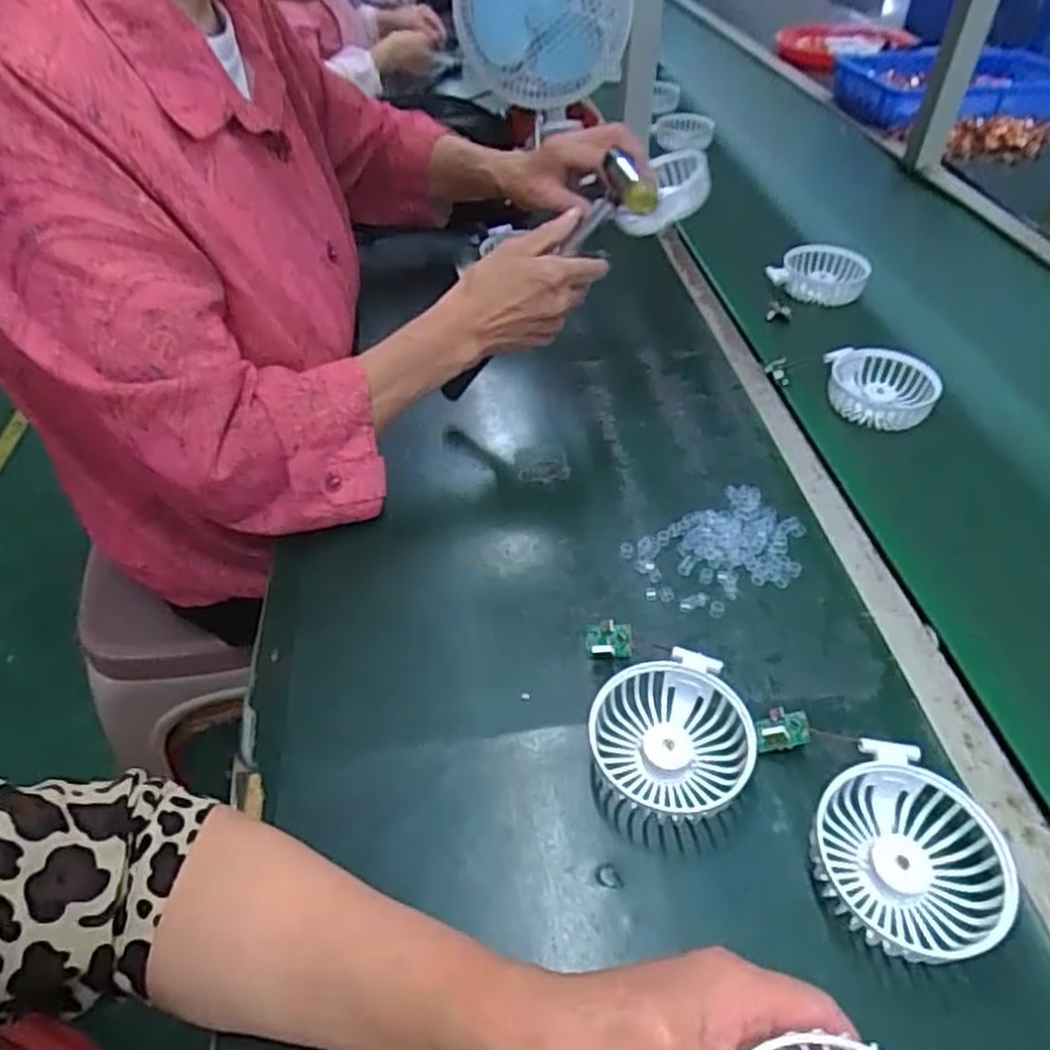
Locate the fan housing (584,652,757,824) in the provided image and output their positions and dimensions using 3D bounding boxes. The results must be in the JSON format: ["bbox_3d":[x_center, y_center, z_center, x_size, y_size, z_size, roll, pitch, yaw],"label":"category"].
[{"bbox_3d":[0.085,0.123,0.426,0.085,0.032,0.084,-2,45,2],"label":"fan housing"}]

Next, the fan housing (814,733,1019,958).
[{"bbox_3d":[0.195,0.170,0.373,0.086,0.034,0.089,-2,45,2],"label":"fan housing"}]

